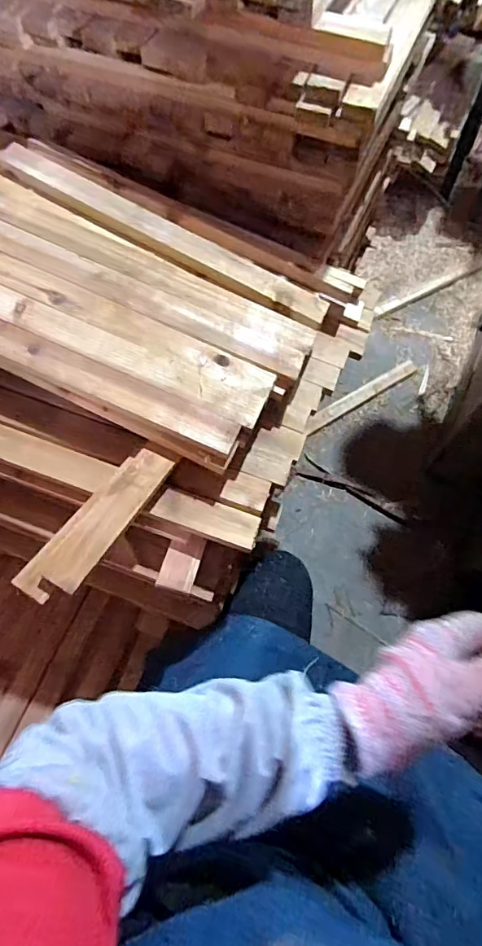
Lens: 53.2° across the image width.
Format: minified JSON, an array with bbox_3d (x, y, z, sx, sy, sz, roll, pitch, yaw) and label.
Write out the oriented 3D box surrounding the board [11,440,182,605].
[{"bbox_3d":[-0.149,0.049,0.520,0.064,0.020,0.206,31,70,13],"label":"board"}]

